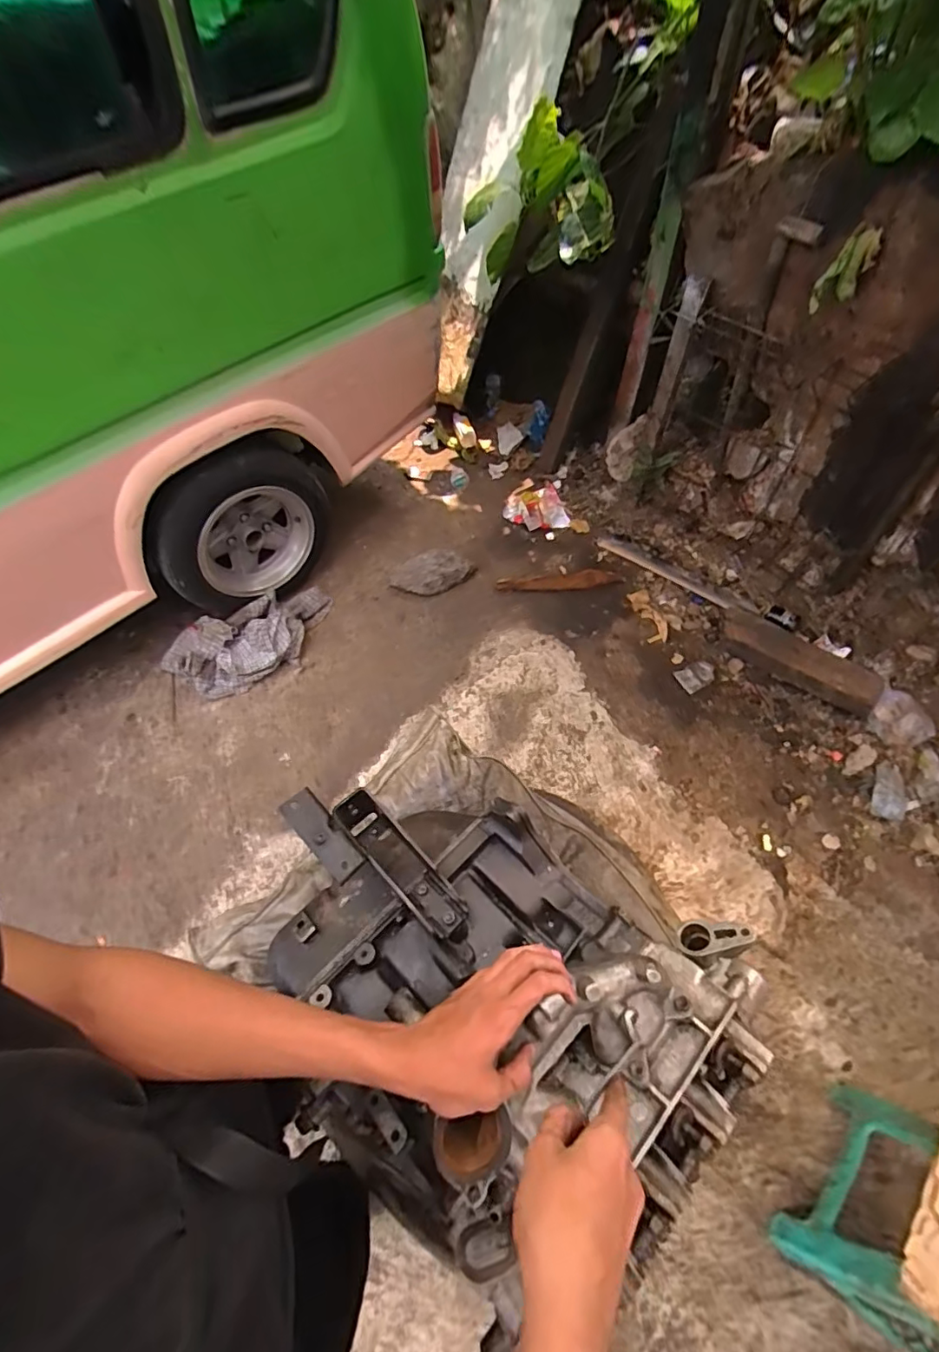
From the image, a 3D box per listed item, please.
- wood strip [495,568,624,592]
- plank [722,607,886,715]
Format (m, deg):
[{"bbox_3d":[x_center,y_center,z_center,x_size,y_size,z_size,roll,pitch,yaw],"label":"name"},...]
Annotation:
[{"bbox_3d":[0.295,-0.314,1.800,0.404,0.034,0.069,-4,60,1],"label":"wood strip"},{"bbox_3d":[0.931,-0.052,1.542,0.445,0.051,0.125,34,93,28],"label":"plank"}]

